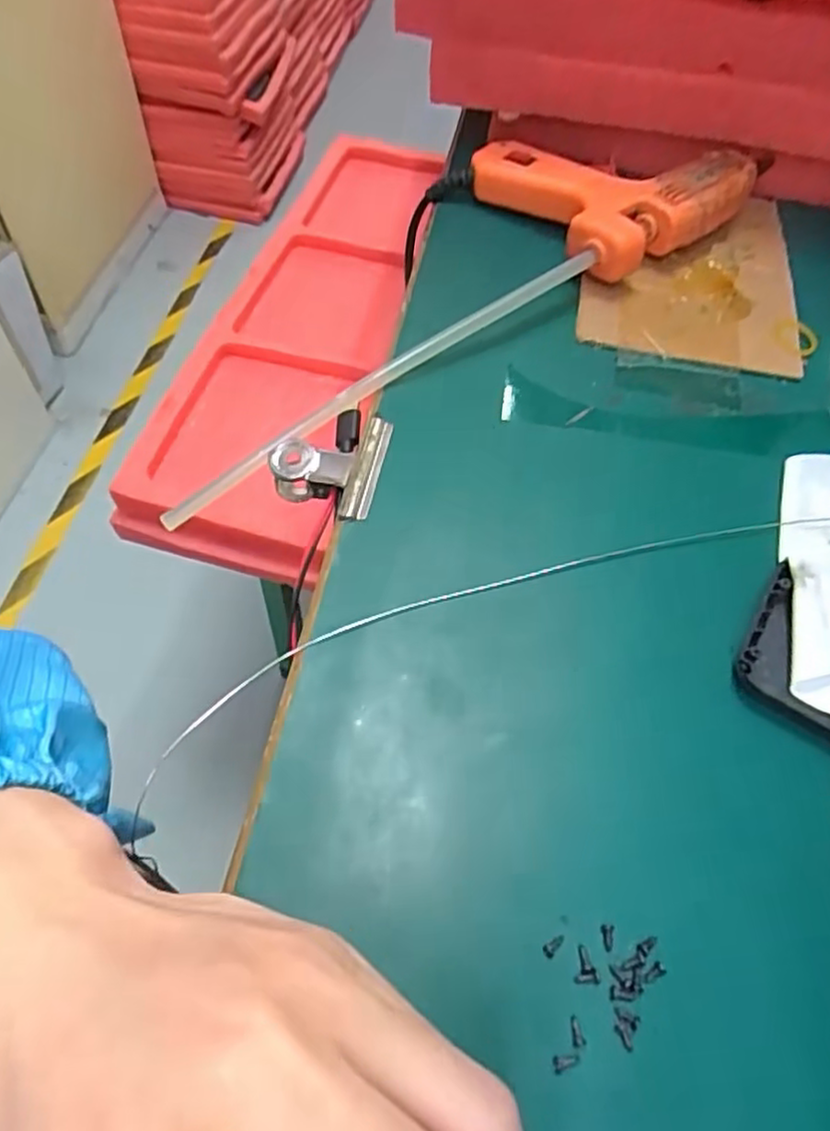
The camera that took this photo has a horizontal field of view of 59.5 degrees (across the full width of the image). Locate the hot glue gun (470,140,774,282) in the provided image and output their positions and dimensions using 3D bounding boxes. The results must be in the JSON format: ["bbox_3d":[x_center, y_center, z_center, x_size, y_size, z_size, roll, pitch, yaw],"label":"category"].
[{"bbox_3d":[0.109,-0.197,0.373,0.125,0.030,0.105,-26,62,-18],"label":"hot glue gun"}]

